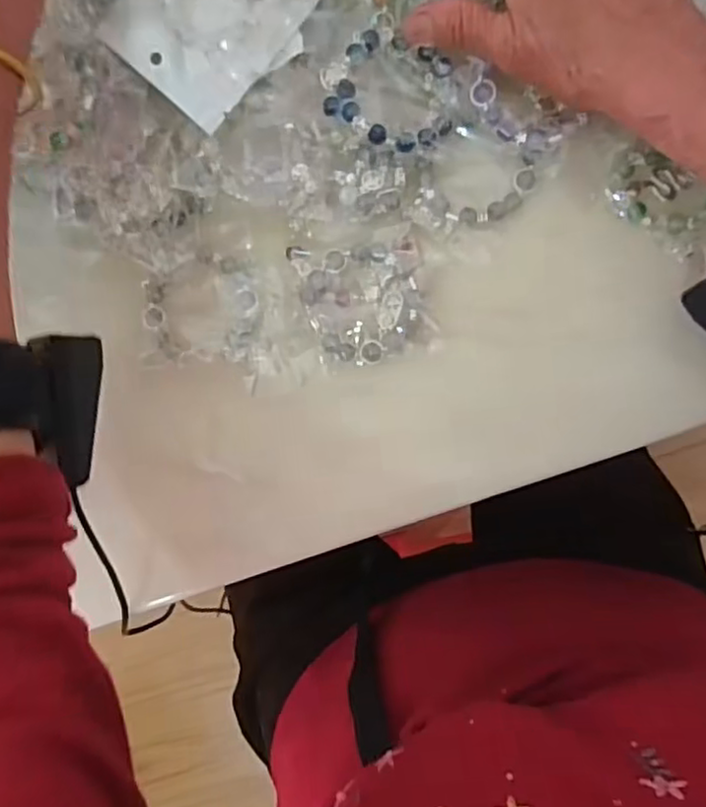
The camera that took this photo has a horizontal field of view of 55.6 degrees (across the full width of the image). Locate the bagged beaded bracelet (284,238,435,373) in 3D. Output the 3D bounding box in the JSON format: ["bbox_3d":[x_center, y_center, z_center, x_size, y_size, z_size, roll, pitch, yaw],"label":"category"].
[{"bbox_3d":[0.006,-0.055,0.347,0.064,0.015,0.065,-13,84,7],"label":"bagged beaded bracelet"}]

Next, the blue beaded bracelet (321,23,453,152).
[{"bbox_3d":[0.020,-0.157,0.335,0.066,0.007,0.058,25,78,-11],"label":"blue beaded bracelet"}]

